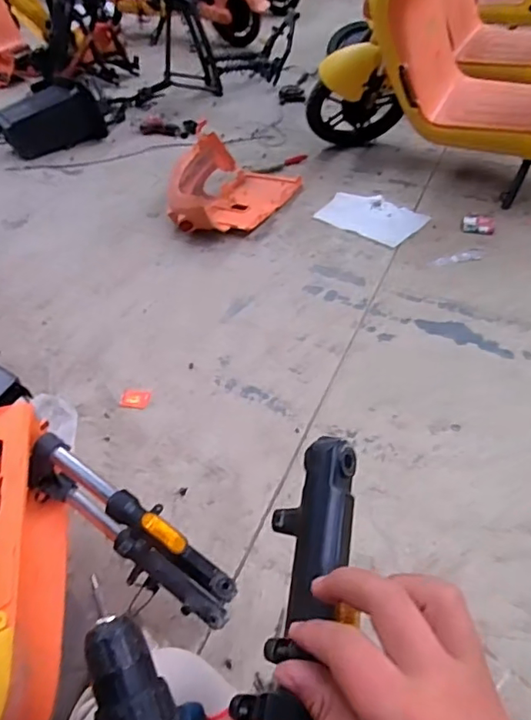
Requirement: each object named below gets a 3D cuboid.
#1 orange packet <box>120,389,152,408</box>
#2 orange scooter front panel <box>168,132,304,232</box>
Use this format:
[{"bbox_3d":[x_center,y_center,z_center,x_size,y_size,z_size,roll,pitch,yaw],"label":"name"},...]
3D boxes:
[{"bbox_3d":[-0.300,0.090,1.252,0.066,0.007,0.050,3,45,7],"label":"orange packet"},{"bbox_3d":[-0.107,-0.589,1.798,0.299,0.178,0.464,23,52,24],"label":"orange scooter front panel"}]

